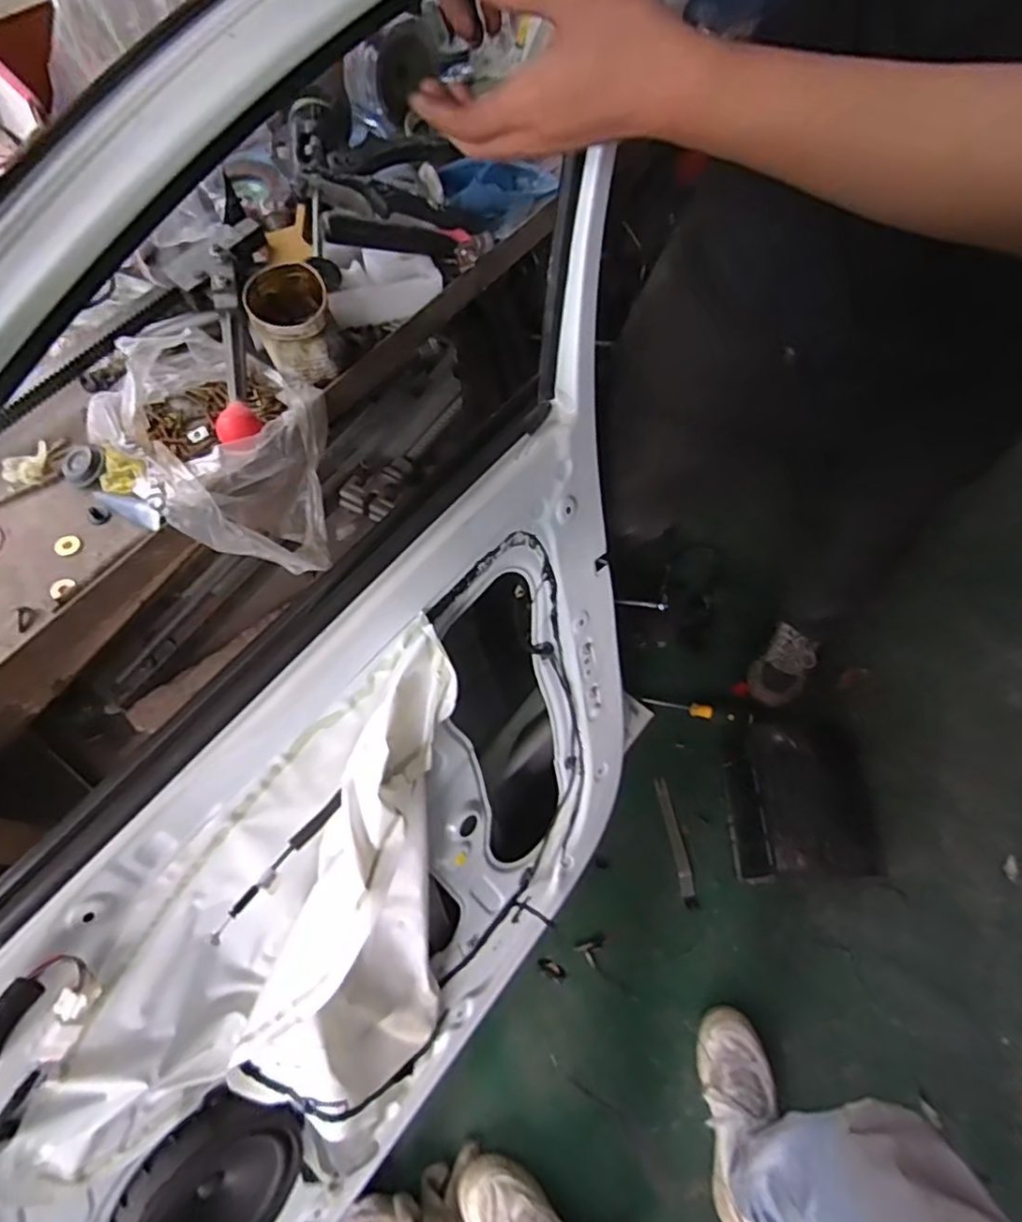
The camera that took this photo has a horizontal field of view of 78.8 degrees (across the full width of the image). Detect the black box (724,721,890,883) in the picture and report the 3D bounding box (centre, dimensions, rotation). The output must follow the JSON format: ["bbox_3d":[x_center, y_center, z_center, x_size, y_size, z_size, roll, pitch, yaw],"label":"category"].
[{"bbox_3d":[0.463,0.326,1.047,0.183,0.167,0.229,-2,63,-2],"label":"black box"}]

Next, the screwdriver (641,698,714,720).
[{"bbox_3d":[0.320,0.181,1.193,0.136,0.021,0.032,11,64,5],"label":"screwdriver"}]

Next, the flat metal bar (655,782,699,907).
[{"bbox_3d":[0.291,0.406,1.095,0.026,0.006,0.211,-6,67,-10],"label":"flat metal bar"}]

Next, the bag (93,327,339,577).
[{"bbox_3d":[-0.235,-0.138,0.529,0.214,0.103,0.155,39,69,17],"label":"bag"}]

